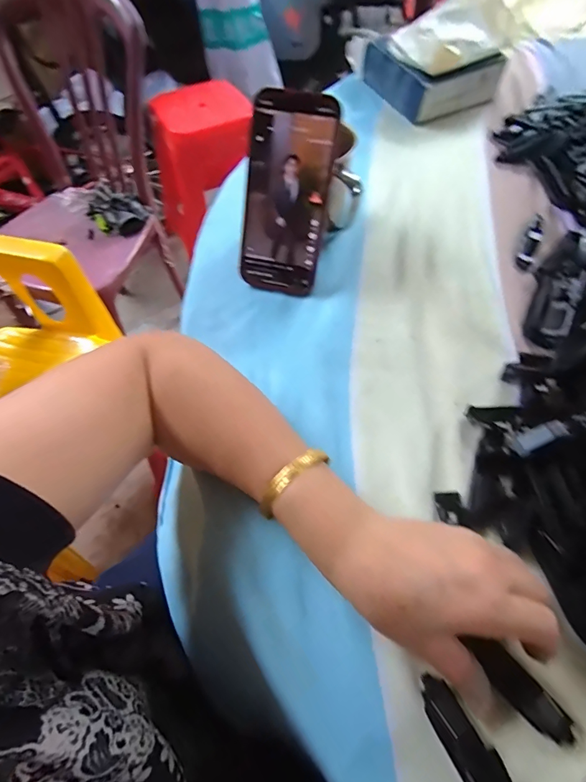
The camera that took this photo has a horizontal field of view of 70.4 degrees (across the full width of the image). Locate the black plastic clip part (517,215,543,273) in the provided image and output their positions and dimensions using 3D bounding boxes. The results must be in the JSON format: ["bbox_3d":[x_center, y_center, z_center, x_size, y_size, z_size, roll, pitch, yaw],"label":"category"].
[{"bbox_3d":[0.244,-0.153,0.423,0.015,0.010,0.069,22,76,15],"label":"black plastic clip part"}]

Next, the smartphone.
[{"bbox_3d":[-0.006,-0.170,0.371,0.074,0.159,0.009,14,26,10],"label":"smartphone"}]

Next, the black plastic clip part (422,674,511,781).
[{"bbox_3d":[0.096,0.195,0.219,0.020,0.017,0.079,-26,62,-13],"label":"black plastic clip part"}]

